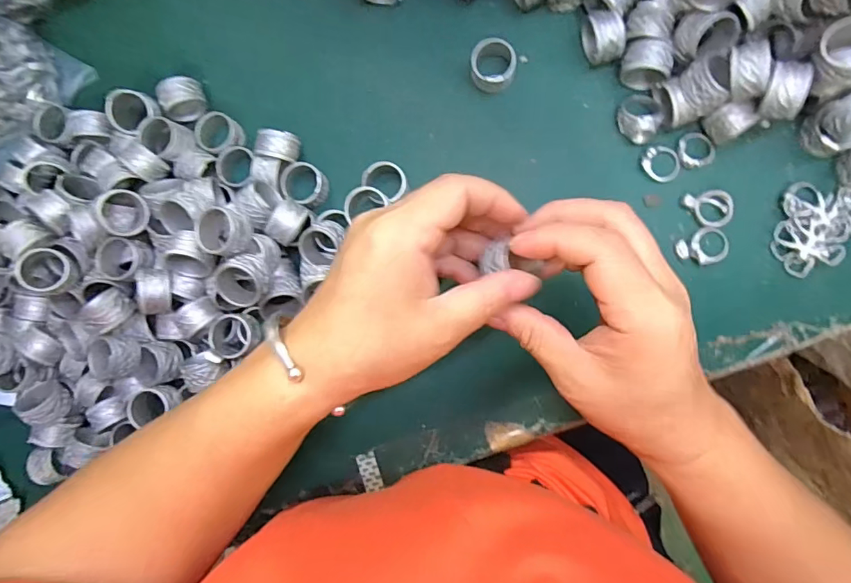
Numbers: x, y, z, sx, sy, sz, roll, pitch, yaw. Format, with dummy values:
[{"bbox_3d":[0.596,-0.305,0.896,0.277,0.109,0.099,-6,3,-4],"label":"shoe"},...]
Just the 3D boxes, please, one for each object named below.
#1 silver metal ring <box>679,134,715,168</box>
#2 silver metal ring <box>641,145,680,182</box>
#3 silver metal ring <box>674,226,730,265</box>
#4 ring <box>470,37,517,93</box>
[{"bbox_3d":[0.168,-0.088,0.292,0.021,0.004,0.022,0,90,7],"label":"silver metal ring"},{"bbox_3d":[0.147,-0.080,0.294,0.023,0.004,0.022,0,90,7],"label":"silver metal ring"},{"bbox_3d":[0.173,-0.027,0.291,0.030,0.005,0.021,-25,87,6],"label":"silver metal ring"},{"bbox_3d":[0.044,-0.144,0.303,0.028,0.018,0.029,0,90,7],"label":"ring"}]

